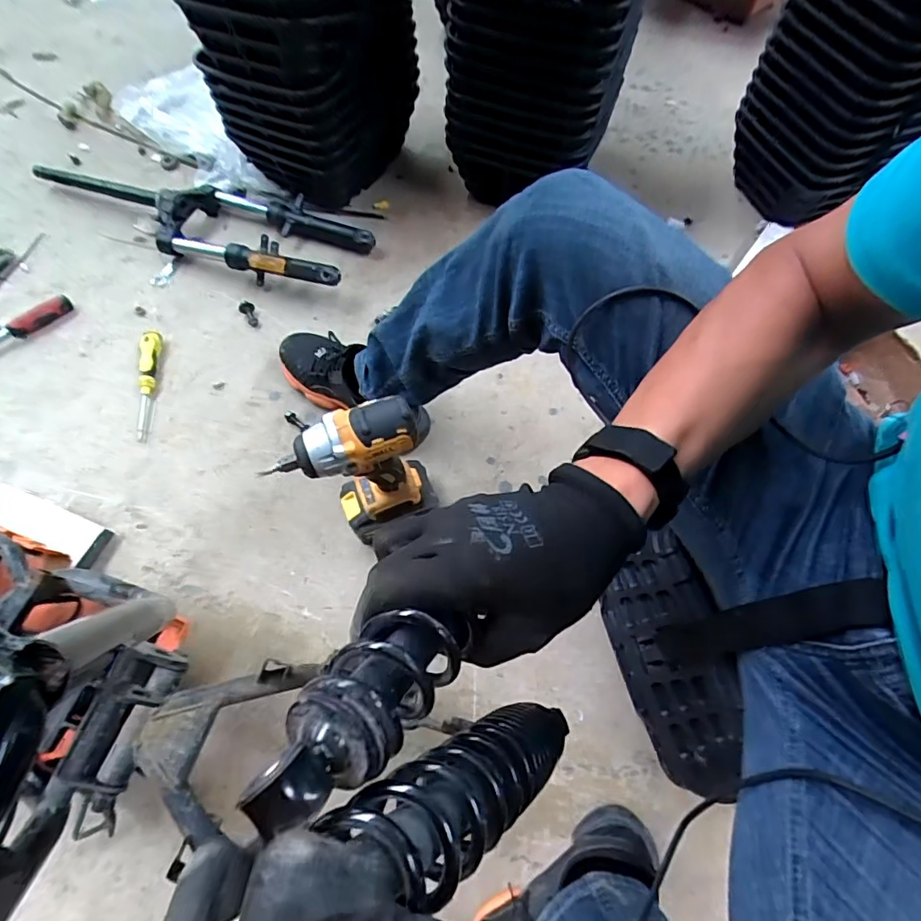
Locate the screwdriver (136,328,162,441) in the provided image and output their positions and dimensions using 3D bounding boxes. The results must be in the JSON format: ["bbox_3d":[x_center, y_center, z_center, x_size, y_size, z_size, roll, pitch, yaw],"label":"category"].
[{"bbox_3d":[-0.511,-0.125,0.825,0.032,0.031,0.196,-9,64,-4],"label":"screwdriver"}]

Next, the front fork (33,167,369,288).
[{"bbox_3d":[-0.507,-0.476,0.968,0.709,0.071,0.198,21,66,10],"label":"front fork"}]

